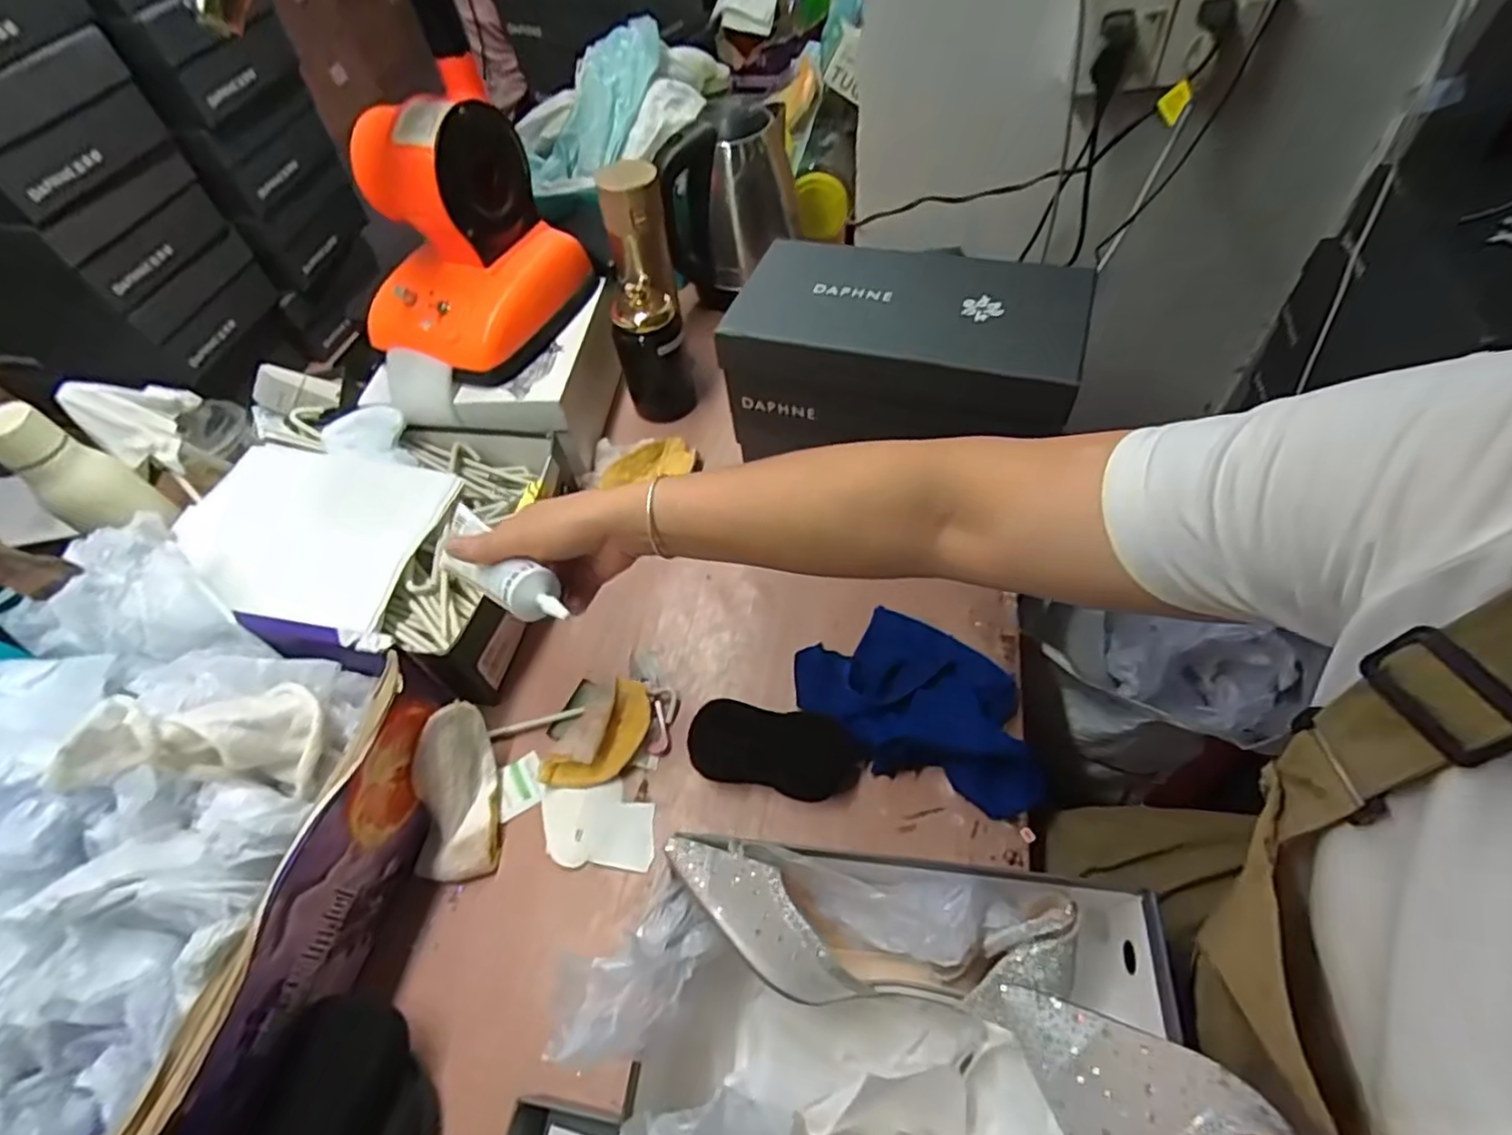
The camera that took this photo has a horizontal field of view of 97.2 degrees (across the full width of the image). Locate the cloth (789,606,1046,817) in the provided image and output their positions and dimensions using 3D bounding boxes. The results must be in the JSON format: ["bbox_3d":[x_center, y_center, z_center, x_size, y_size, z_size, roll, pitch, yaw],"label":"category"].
[{"bbox_3d":[0.141,0.107,0.549,0.208,0.027,0.137,36,65,26],"label":"cloth"}]

